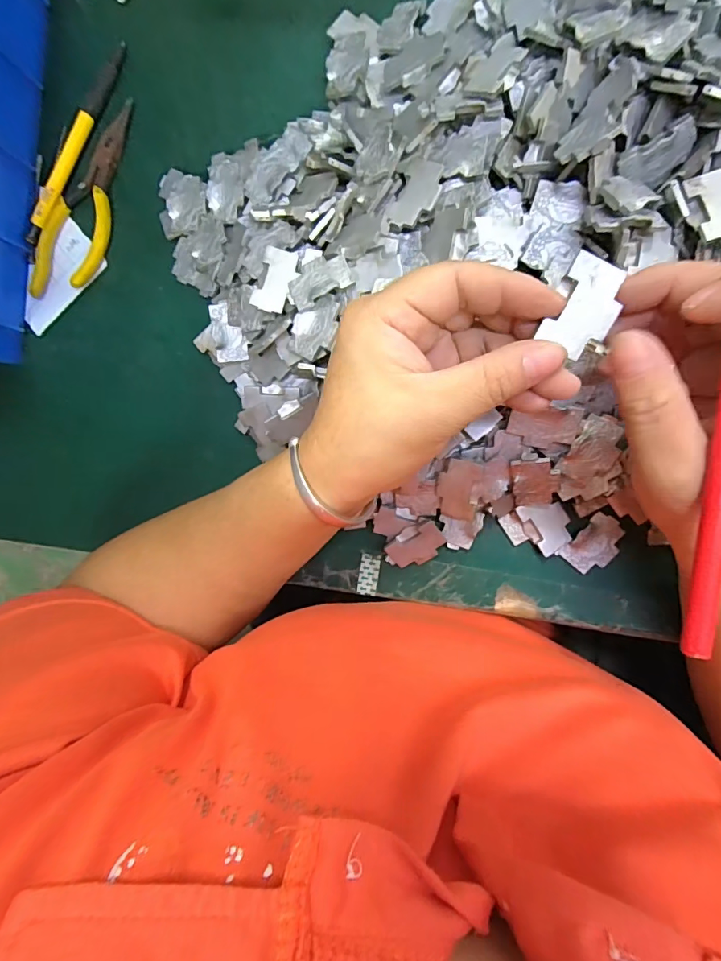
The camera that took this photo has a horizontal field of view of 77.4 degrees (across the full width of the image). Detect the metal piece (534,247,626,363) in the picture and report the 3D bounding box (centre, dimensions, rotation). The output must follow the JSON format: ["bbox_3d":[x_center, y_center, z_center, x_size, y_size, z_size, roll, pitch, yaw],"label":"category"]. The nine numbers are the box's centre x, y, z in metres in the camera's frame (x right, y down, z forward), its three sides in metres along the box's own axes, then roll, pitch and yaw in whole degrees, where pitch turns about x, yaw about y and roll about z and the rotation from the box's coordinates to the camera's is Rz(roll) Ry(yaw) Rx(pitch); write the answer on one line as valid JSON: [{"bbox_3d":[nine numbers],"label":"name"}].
[{"bbox_3d":[0.085,-0.065,0.170,0.023,0.004,0.034,21,106,-4],"label":"metal piece"}]

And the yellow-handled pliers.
[{"bbox_3d":[-0.185,-0.187,0.305,0.041,0.009,0.137,27,97,7],"label":"yellow-handled pliers"}]

